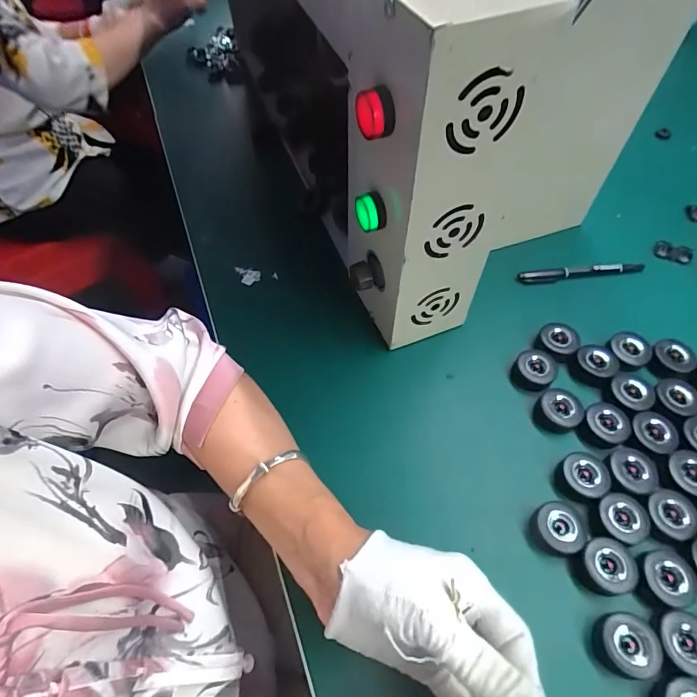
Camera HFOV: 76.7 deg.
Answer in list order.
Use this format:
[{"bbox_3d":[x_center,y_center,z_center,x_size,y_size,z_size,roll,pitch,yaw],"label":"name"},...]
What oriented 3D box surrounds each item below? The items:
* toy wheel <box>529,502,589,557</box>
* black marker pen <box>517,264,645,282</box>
[{"bbox_3d":[0.166,0.141,0.343,0.041,0.025,0.037,5,58,7],"label":"toy wheel"},{"bbox_3d":[0.257,-0.086,0.487,0.138,0.009,0.012,-7,57,-1],"label":"black marker pen"}]

